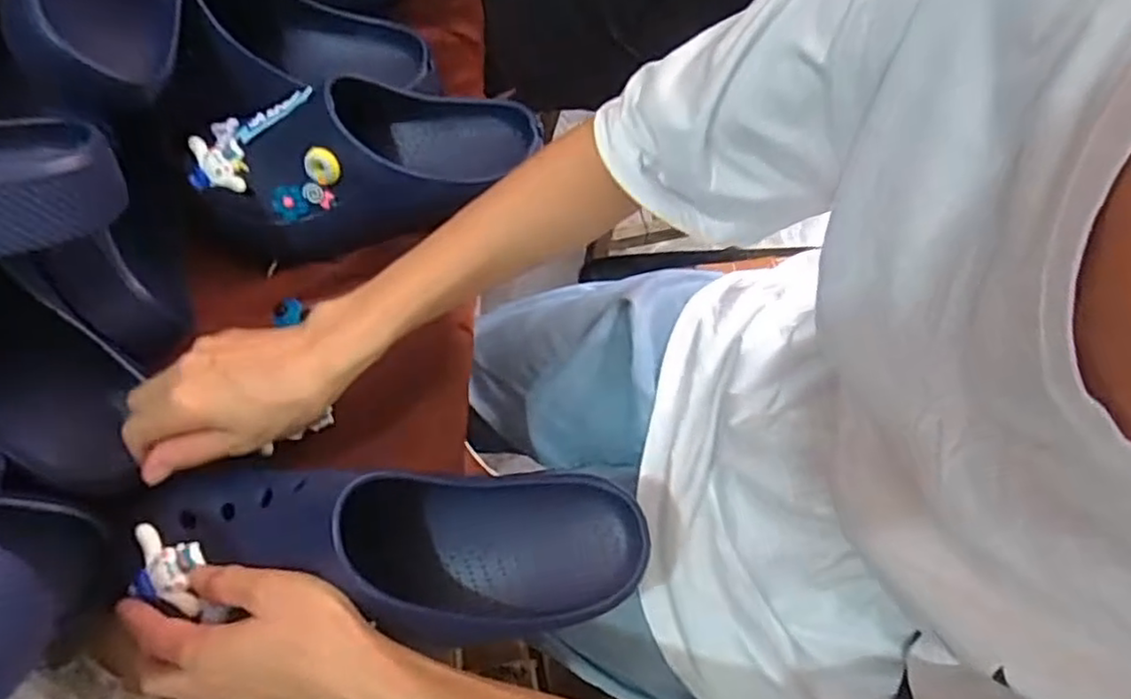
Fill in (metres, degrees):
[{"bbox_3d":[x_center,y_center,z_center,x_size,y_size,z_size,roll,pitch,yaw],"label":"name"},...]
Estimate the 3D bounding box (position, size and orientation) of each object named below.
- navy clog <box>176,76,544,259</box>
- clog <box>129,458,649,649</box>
[{"bbox_3d":[-0.151,-0.151,0.501,0.247,0.089,0.112,-13,69,-4],"label":"navy clog"},{"bbox_3d":[-0.097,0.114,0.389,0.286,0.089,0.094,6,66,-7],"label":"clog"}]

